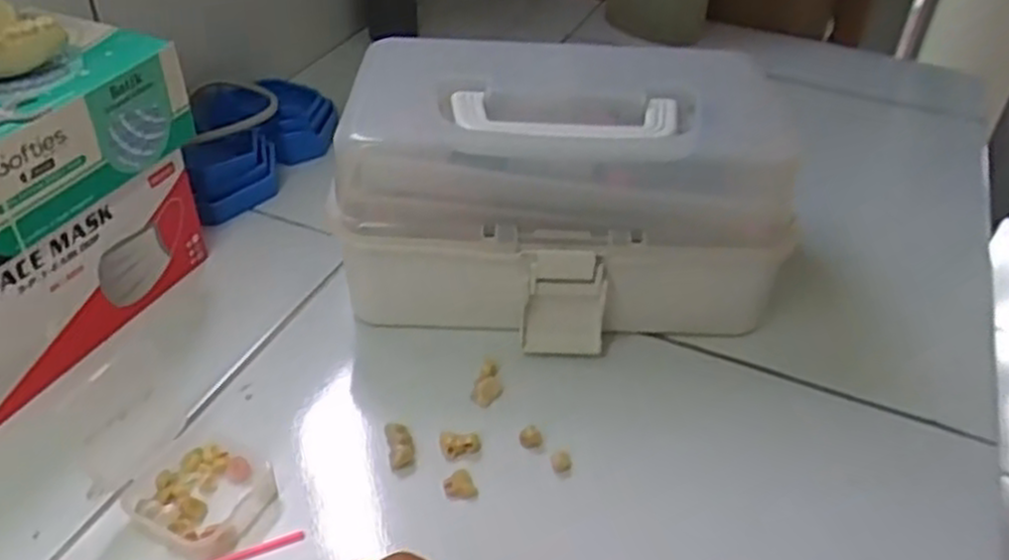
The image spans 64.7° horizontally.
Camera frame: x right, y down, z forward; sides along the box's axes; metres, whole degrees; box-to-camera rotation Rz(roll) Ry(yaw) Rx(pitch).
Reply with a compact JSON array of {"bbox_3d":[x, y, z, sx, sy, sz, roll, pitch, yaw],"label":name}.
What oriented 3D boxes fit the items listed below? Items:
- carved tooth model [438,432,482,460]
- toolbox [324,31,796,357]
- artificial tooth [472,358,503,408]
[{"bbox_3d":[-0.024,0.086,0.423,0.020,0.008,0.013,-10,41,-15],"label":"carved tooth model"},{"bbox_3d":[0.035,-0.053,0.479,0.254,0.137,0.130,5,40,3],"label":"toolbox"},{"bbox_3d":[-0.008,0.059,0.455,0.014,0.012,0.026,12,40,11],"label":"artificial tooth"}]

